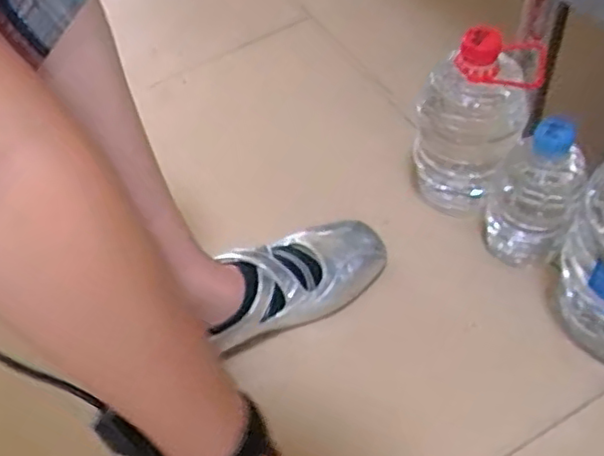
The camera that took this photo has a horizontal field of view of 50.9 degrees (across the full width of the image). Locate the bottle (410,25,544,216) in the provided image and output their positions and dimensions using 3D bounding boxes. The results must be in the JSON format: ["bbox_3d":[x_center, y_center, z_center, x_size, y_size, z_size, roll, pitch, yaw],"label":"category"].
[{"bbox_3d":[0.170,-0.108,0.639,0.106,0.196,0.100,16,56,18],"label":"bottle"}]

